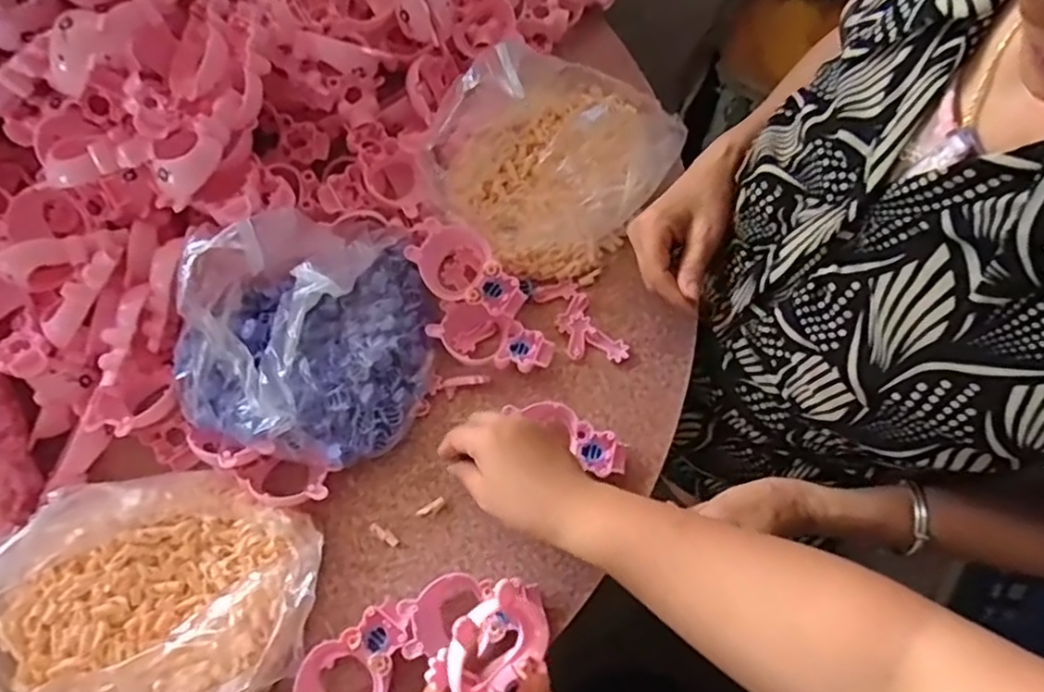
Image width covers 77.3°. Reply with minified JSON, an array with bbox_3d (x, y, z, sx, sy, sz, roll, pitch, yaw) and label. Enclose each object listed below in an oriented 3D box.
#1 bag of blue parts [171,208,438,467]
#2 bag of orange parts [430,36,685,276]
[{"bbox_3d":[-0.168,-0.021,0.492,0.182,0.124,0.197,11,73,3],"label":"bag of blue parts"},{"bbox_3d":[0.025,-0.186,0.586,0.205,0.058,0.236,38,77,11],"label":"bag of orange parts"}]

